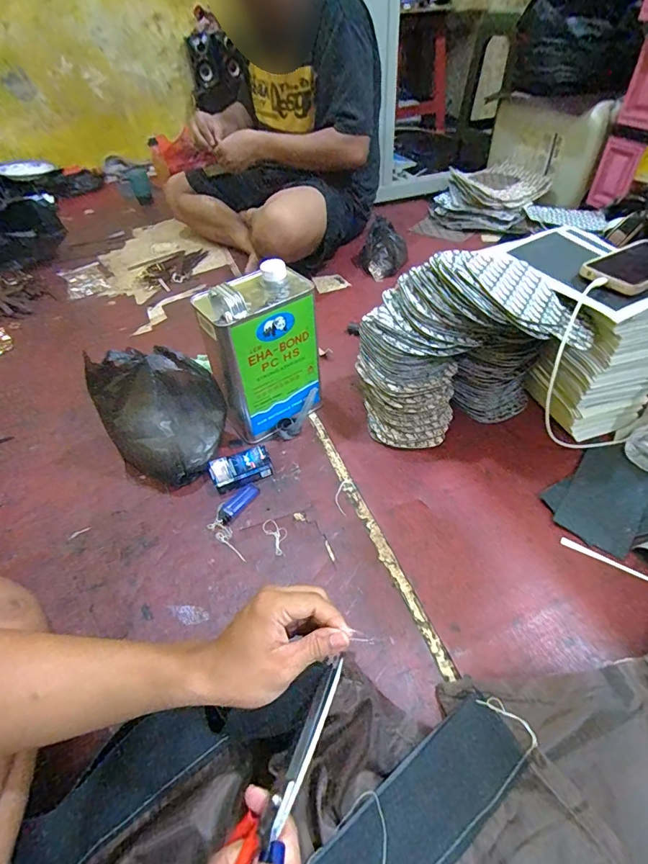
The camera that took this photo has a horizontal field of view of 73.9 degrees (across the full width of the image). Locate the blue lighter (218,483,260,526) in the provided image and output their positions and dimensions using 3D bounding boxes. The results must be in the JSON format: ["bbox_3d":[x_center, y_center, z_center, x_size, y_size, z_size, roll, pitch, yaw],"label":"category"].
[{"bbox_3d":[-0.130,0.110,0.659,0.027,0.010,0.077,26,54,27],"label":"blue lighter"}]

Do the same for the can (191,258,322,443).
[{"bbox_3d":[-0.098,-0.124,0.710,0.156,0.248,0.112,-34,53,-25],"label":"can"}]

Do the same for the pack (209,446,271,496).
[{"bbox_3d":[-0.133,0.060,0.699,0.096,0.023,0.064,-24,49,-17],"label":"pack"}]

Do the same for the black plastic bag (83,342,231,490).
[{"bbox_3d":[-0.255,-0.032,0.682,0.143,0.204,0.138,22,52,24],"label":"black plastic bag"}]

